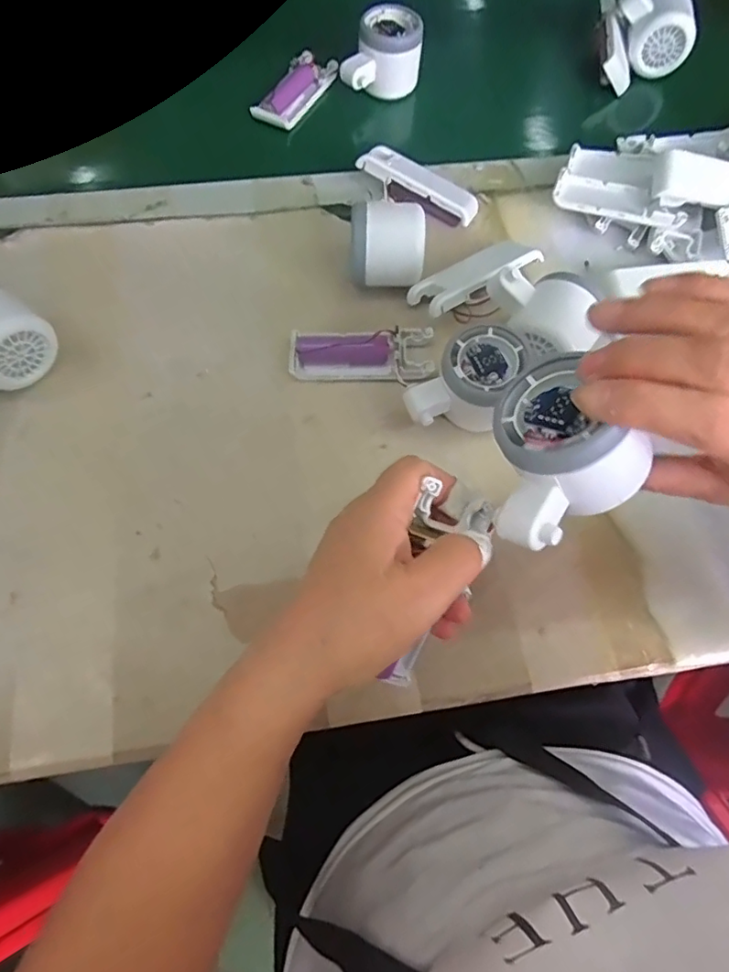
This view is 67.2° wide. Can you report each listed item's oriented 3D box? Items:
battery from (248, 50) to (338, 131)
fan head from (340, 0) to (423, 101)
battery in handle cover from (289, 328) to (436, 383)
[{"bbox_3d":[-0.064,-0.375,0.521,0.045,0.018,0.101,28,70,9],"label":"battery"},{"bbox_3d":[0.010,-0.405,0.518,0.077,0.050,0.057,-26,71,-12],"label":"fan head"},{"bbox_3d":[-0.002,-0.098,0.402,0.101,0.021,0.039,3,68,-1],"label":"battery in handle cover"}]

